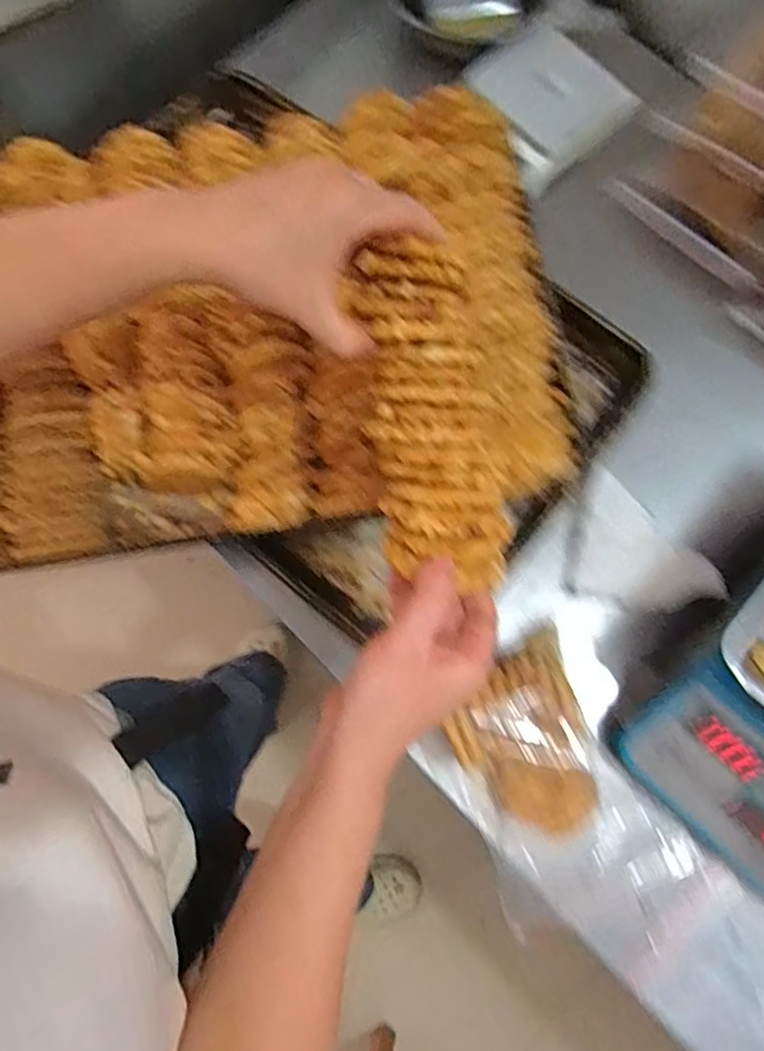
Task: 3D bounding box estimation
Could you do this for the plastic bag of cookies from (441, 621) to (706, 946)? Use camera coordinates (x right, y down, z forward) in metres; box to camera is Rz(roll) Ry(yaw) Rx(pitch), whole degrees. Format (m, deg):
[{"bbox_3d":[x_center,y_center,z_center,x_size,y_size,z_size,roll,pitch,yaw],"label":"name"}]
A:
[{"bbox_3d":[0.151,0.236,0.523,0.159,0.067,0.244,-29,79,-5],"label":"plastic bag of cookies"}]

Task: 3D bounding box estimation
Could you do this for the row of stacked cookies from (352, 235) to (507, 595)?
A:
[{"bbox_3d":[0.028,-0.066,0.367,0.069,0.027,0.206,-9,85,-1],"label":"row of stacked cookies"}]

